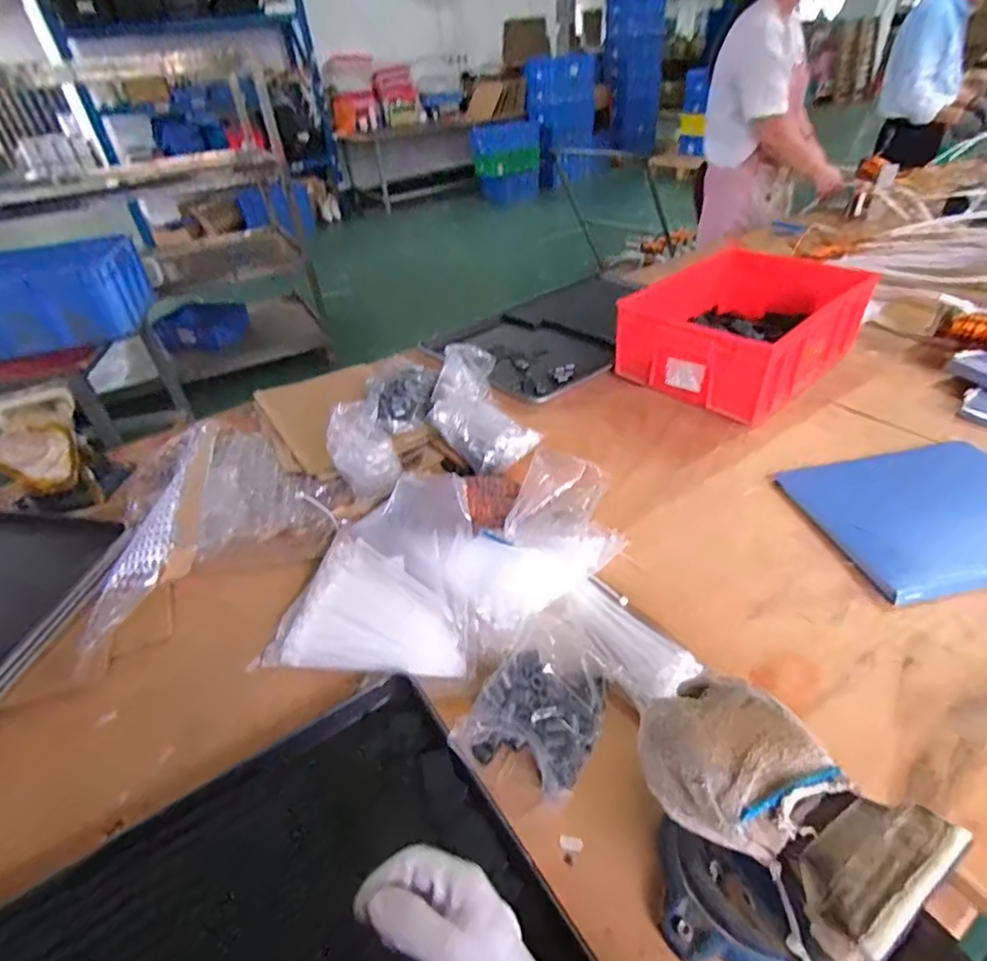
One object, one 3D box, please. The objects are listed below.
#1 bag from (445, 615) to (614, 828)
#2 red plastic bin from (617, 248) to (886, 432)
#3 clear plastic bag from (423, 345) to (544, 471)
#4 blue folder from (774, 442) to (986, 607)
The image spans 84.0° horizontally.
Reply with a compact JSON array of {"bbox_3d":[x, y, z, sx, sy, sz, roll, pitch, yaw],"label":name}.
[{"bbox_3d":[0.049,0.217,0.541,0.121,0.042,0.182,24,48,31],"label":"bag"},{"bbox_3d":[0.477,-0.302,1.044,0.312,0.135,0.426,29,51,36],"label":"red plastic bin"},{"bbox_3d":[-0.031,-0.121,0.923,0.153,0.087,0.297,-15,39,-11],"label":"clear plastic bag"},{"bbox_3d":[0.572,0.035,0.707,0.297,0.026,0.238,-10,39,-5],"label":"blue folder"}]

